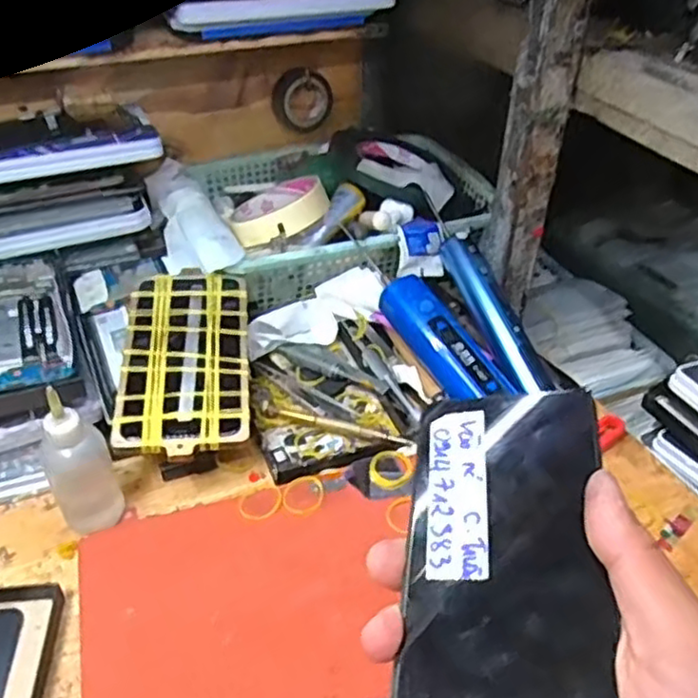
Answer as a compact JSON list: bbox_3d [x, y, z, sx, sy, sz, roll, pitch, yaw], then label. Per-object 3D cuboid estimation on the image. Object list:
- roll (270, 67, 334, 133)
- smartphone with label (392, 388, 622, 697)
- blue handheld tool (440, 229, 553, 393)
[{"bbox_3d":[-0.045,-0.239,0.671,0.060,0.057,0.016,-13,42,-18],"label":"roll"},{"bbox_3d":[0.058,0.082,0.259,0.071,0.009,0.158,-6,47,19],"label":"smartphone with label"},{"bbox_3d":[0.110,-0.029,0.540,0.023,0.022,0.148,-13,60,-19],"label":"blue handheld tool"}]

